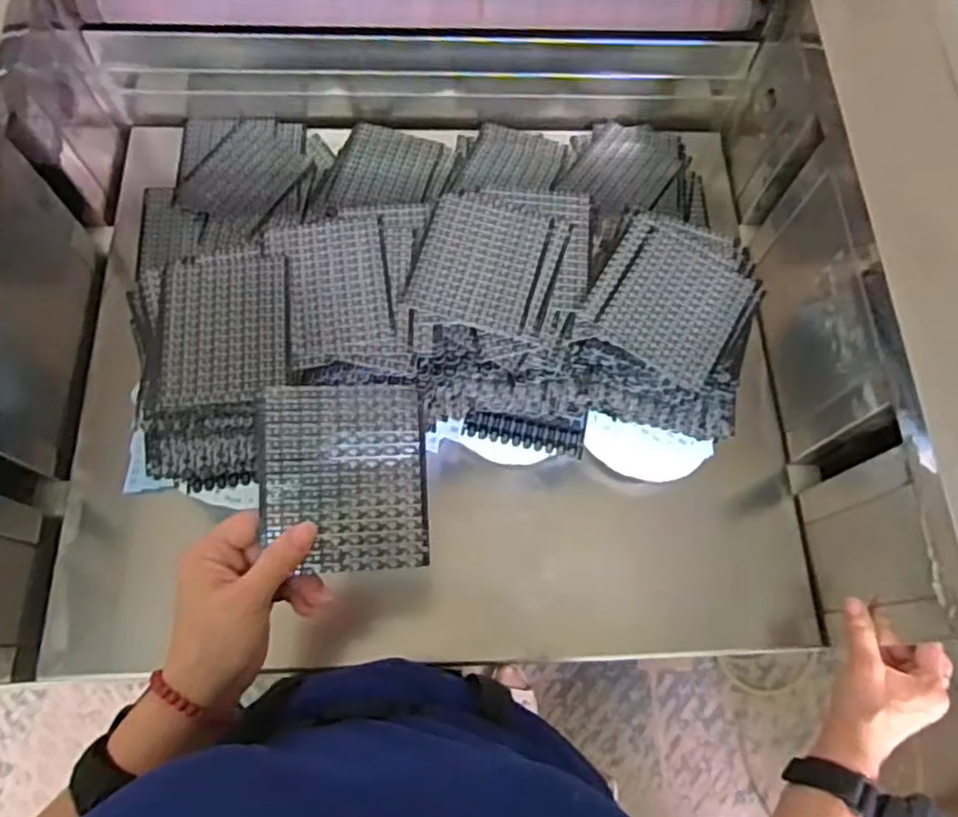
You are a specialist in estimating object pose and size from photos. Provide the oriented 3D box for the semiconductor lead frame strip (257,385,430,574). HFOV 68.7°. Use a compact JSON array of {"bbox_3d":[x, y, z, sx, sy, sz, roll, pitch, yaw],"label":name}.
[{"bbox_3d":[-0.085,0.043,0.446,0.099,0.005,0.117,-2,82,-11],"label":"semiconductor lead frame strip"}]

